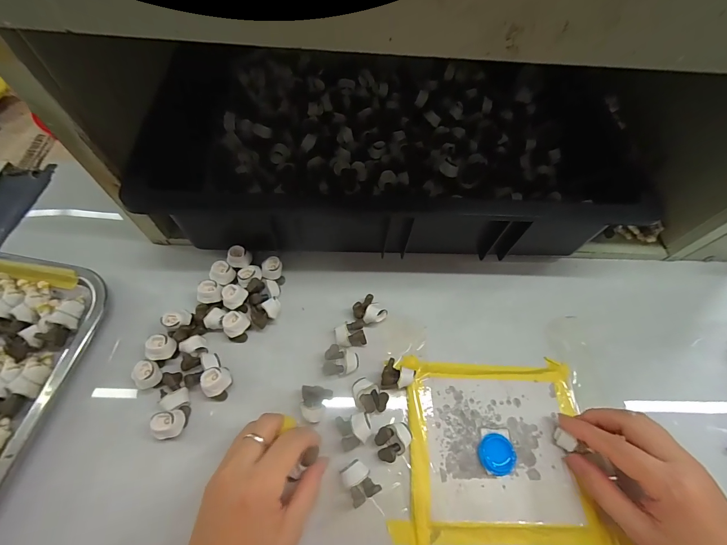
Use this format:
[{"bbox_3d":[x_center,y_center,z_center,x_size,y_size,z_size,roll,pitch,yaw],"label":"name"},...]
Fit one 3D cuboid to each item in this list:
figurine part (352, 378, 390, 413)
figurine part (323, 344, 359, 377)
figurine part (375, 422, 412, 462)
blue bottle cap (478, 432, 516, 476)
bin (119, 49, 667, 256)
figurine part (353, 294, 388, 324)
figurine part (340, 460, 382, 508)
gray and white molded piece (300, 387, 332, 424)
[{"bbox_3d":[0.005,0.107,0.284,0.032,0.017,0.024,33,65,13],"label":"figurine part"},{"bbox_3d":[-0.020,0.080,0.294,0.029,0.022,0.022,13,62,3],"label":"figurine part"},{"bbox_3d":[0.025,0.136,0.268,0.030,0.019,0.025,-12,64,-10],"label":"figurine part"},{"bbox_3d":[0.110,0.149,0.273,0.028,0.009,0.029,2,62,-3],"label":"blue bottle cap"},{"bbox_3d":[0.042,-0.158,0.382,0.525,0.096,0.300,1,62,-4],"label":"bin"},{"bbox_3d":[0.006,0.038,0.319,0.026,0.021,0.029,-32,69,-19],"label":"figurine part"},{"bbox_3d":[-0.003,0.159,0.254,0.022,0.018,0.027,-26,67,-16],"label":"figurine part"},{"bbox_3d":[-0.039,0.111,0.278,0.024,0.017,0.027,2,62,-3],"label":"gray and white molded piece"}]

